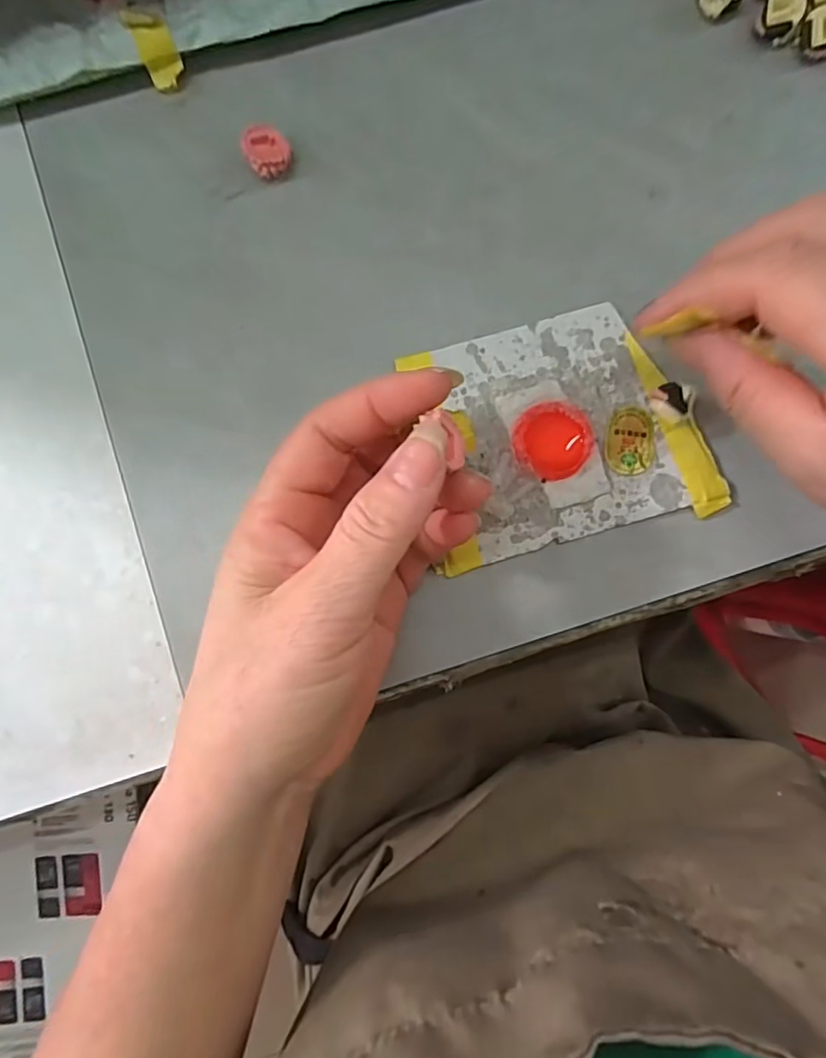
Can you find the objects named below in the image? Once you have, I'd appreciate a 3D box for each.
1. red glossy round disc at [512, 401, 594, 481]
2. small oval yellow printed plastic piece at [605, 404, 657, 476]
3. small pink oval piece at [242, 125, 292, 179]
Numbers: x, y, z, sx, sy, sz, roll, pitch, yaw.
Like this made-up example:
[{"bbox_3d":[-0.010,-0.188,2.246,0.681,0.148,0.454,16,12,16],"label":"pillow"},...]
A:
[{"bbox_3d":[0.055,-0.035,0.225,0.030,0.007,0.030,0,88,0],"label":"red glossy round disc"},{"bbox_3d":[0.087,-0.036,0.227,0.019,0.004,0.028,-3,88,0],"label":"small oval yellow printed plastic piece"},{"bbox_3d":[-0.059,-0.156,0.236,0.018,0.011,0.020,-28,89,-1],"label":"small pink oval piece"}]

